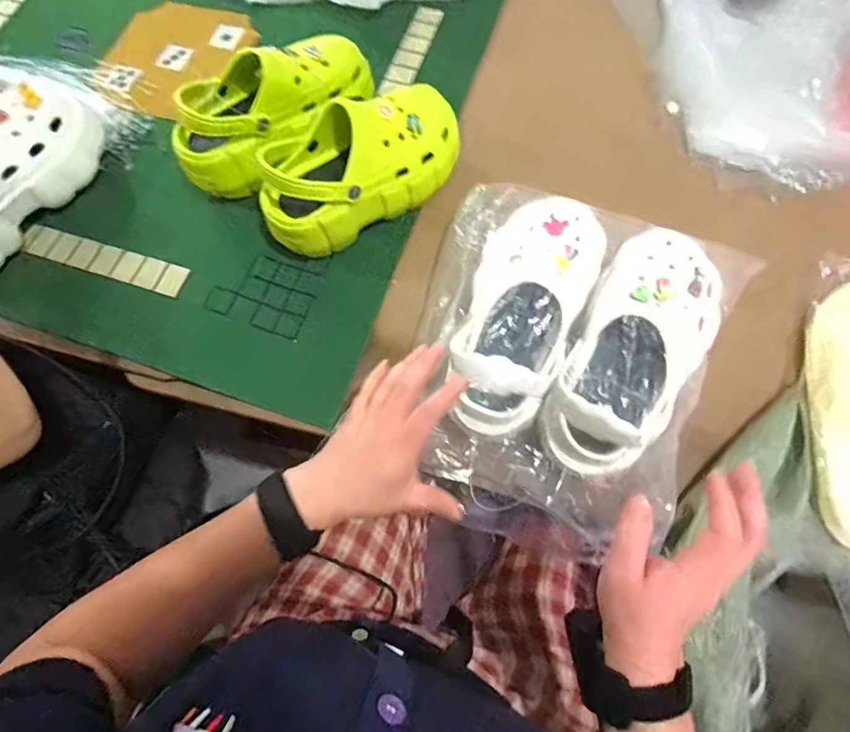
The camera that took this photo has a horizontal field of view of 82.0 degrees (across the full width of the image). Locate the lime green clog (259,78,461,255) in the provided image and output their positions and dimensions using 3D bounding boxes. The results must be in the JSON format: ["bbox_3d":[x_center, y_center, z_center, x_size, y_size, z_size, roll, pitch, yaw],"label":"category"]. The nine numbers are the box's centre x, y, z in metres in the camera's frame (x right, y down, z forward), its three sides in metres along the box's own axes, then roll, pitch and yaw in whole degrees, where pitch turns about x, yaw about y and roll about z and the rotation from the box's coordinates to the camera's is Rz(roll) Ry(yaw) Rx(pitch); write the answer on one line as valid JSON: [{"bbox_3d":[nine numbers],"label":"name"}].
[{"bbox_3d":[-0.076,-0.226,0.555,0.240,0.109,0.104,-29,70,-9],"label":"lime green clog"}]

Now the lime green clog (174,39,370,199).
[{"bbox_3d":[-0.179,-0.304,0.583,0.248,0.112,0.097,-39,72,-12],"label":"lime green clog"}]

